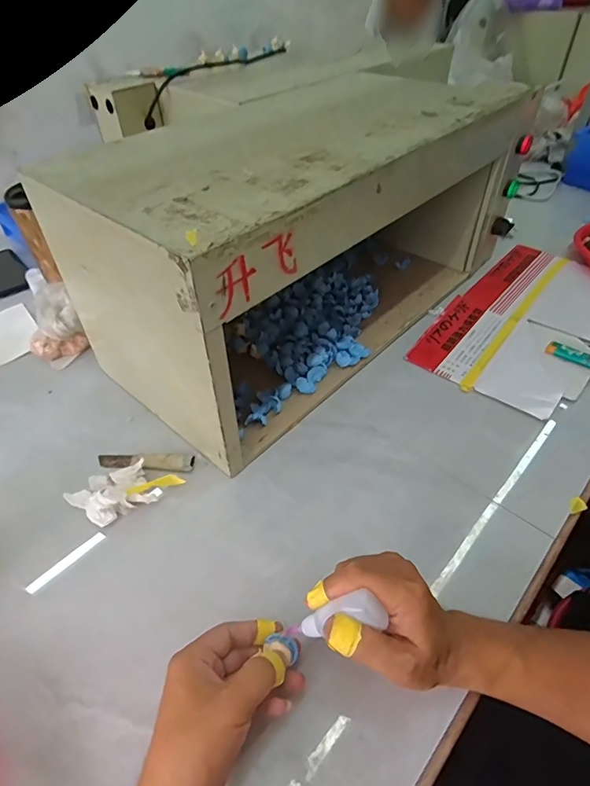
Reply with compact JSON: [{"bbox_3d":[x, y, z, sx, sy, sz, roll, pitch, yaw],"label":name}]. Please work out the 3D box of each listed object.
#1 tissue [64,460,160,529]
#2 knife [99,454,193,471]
[{"bbox_3d":[-0.205,0.110,0.504,0.089,0.036,0.065,-20,48,-18],"label":"tissue"},{"bbox_3d":[-0.179,0.083,0.548,0.118,0.008,0.021,3,45,4],"label":"knife"}]

